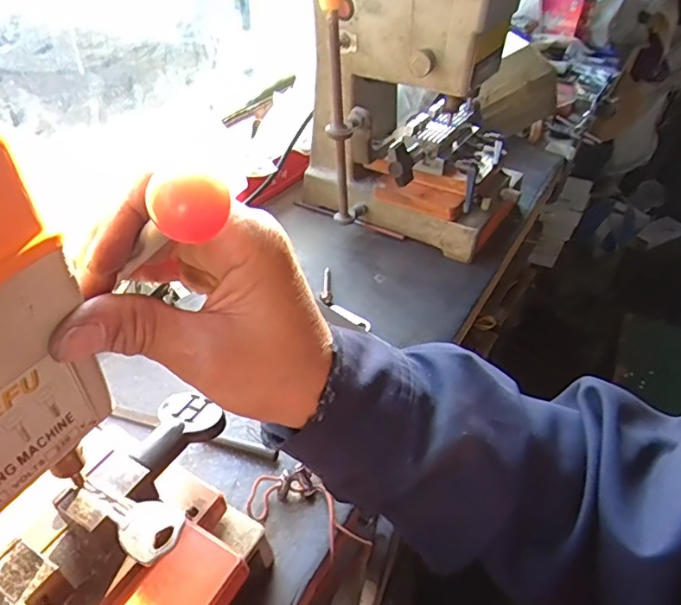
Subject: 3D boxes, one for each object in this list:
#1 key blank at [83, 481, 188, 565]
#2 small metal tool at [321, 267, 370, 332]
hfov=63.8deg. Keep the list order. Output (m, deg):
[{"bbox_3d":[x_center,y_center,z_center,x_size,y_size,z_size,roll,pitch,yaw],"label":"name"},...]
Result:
[{"bbox_3d":[-0.099,0.099,0.253,0.056,0.004,0.026,17,41,21],"label":"key blank"},{"bbox_3d":[-0.004,-0.004,0.528,0.027,0.007,0.091,-17,47,-22],"label":"small metal tool"}]

